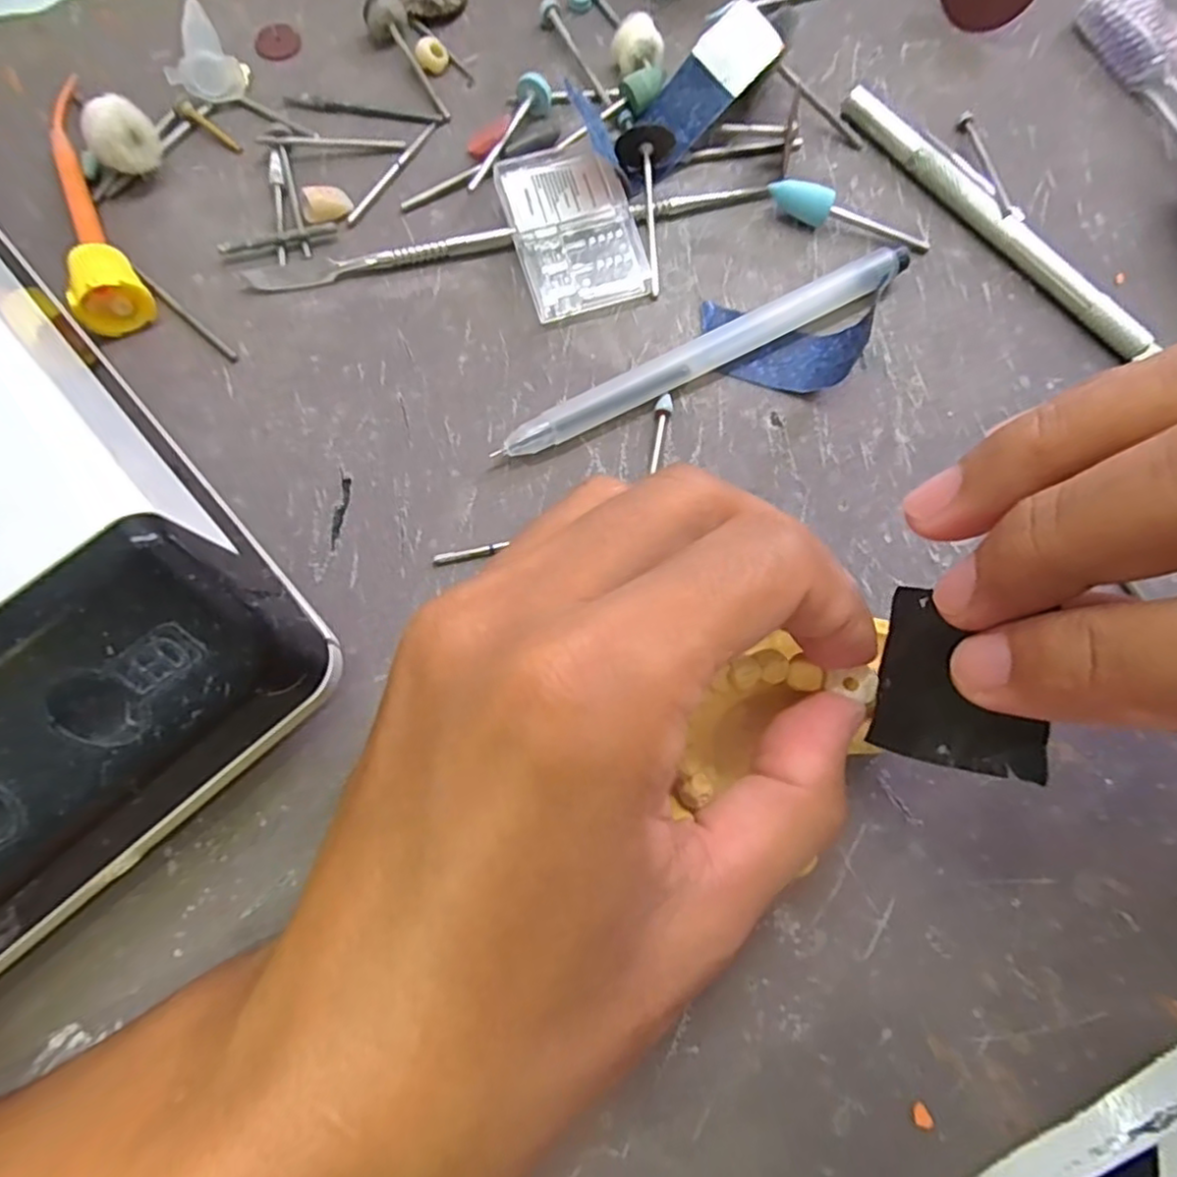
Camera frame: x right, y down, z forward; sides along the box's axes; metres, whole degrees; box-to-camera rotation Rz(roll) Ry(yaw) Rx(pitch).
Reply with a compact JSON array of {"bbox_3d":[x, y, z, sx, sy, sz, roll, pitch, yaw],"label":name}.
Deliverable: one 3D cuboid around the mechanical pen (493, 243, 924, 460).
[{"bbox_3d":[0.032,-0.065,0.180,0.122,0.010,0.011,-27,79,-8],"label":"mechanical pen"}]

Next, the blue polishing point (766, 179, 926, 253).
[{"bbox_3d":[0.077,-0.108,0.193,0.049,0.010,0.007,17,76,2],"label":"blue polishing point"}]

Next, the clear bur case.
[{"bbox_3d":[-0.005,-0.101,0.187,0.033,0.012,0.045,-18,77,-6],"label":"clear bur case"}]

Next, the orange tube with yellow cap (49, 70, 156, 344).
[{"bbox_3d":[-0.140,-0.109,0.182,0.016,0.016,0.085,-22,78,-7],"label":"orange tube with yellow cap"}]

